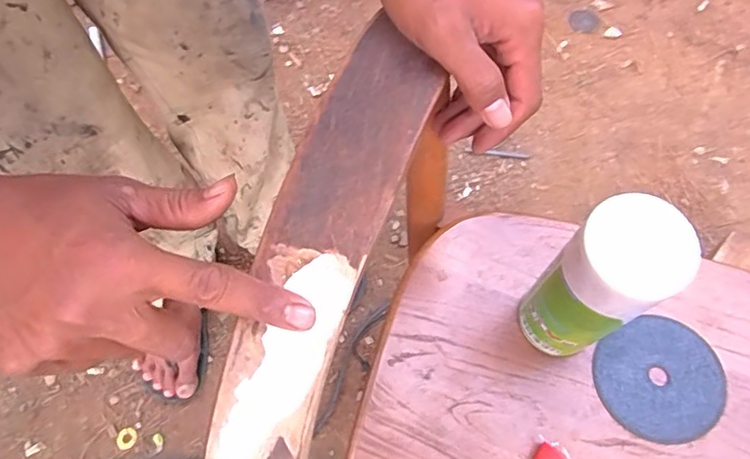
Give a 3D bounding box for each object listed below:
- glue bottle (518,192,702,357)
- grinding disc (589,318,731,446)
[{"bbox_3d":[0.149,0.049,0.397,0.072,0.205,0.065,-31,67,-15],"label":"glue bottle"},{"bbox_3d":[0.238,0.125,0.470,0.101,0.004,0.098,-2,64,5],"label":"grinding disc"}]

